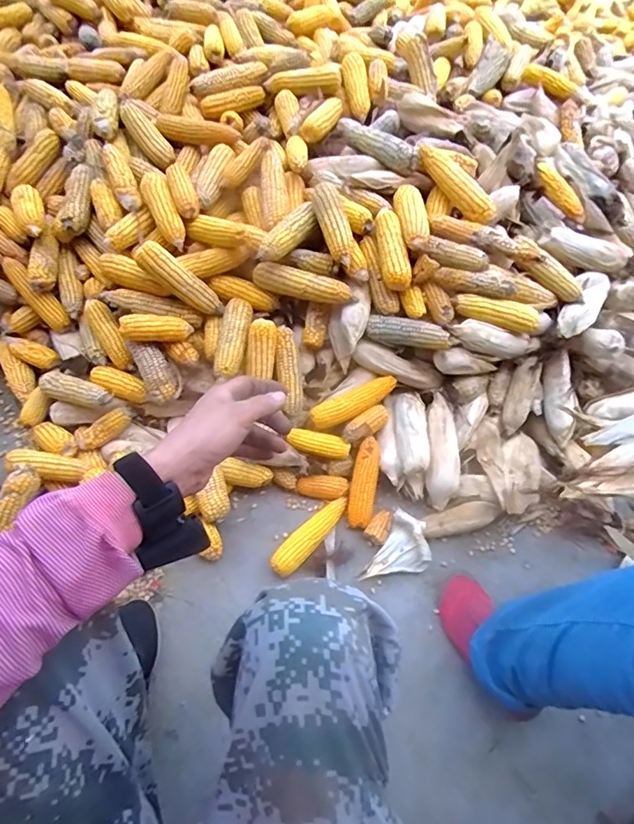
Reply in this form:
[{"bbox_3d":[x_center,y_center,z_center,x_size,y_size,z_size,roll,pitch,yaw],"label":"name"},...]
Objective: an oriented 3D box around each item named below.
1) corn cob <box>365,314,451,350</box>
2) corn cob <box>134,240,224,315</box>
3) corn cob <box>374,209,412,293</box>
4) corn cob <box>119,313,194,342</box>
[{"bbox_3d":[0.167,-0.146,0.876,0.147,0.036,0.036,15,57,21],"label":"corn cob"},{"bbox_3d":[-0.245,-0.235,0.861,0.169,0.058,0.054,38,60,-8],"label":"corn cob"},{"bbox_3d":[0.134,-0.296,0.870,0.049,0.039,0.156,-7,75,-8],"label":"corn cob"},{"bbox_3d":[-0.293,-0.154,0.869,0.124,0.034,0.040,0,58,-5],"label":"corn cob"}]

